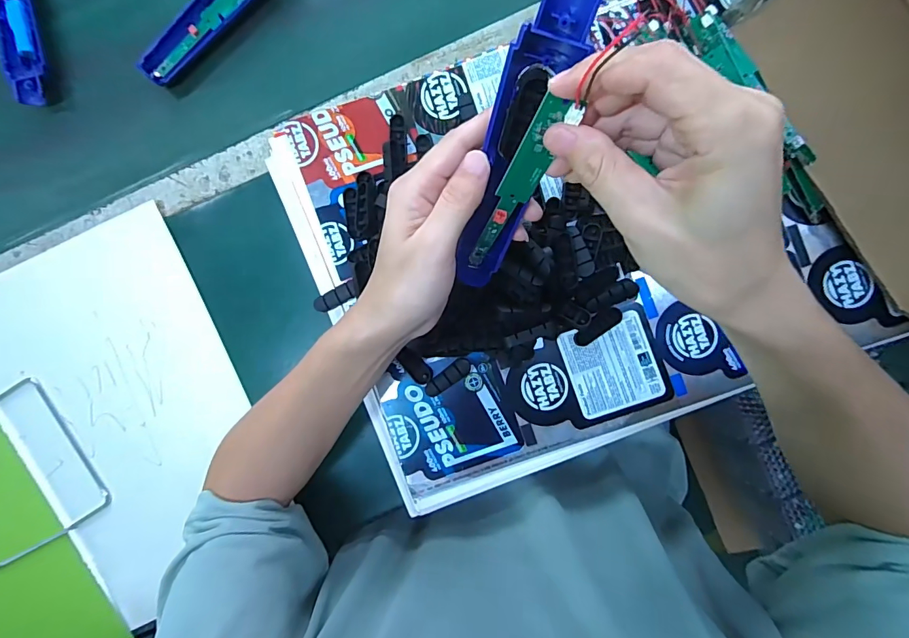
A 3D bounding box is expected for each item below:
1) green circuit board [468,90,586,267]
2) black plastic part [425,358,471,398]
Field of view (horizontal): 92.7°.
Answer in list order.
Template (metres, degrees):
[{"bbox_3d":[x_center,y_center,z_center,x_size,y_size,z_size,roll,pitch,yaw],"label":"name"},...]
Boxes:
[{"bbox_3d":[0.032,-0.068,0.251,0.018,0.135,0.010,35,61,2],"label":"green circuit board"},{"bbox_3d":[-0.006,0.054,0.404,0.047,0.009,0.015,-36,89,1],"label":"black plastic part"}]

